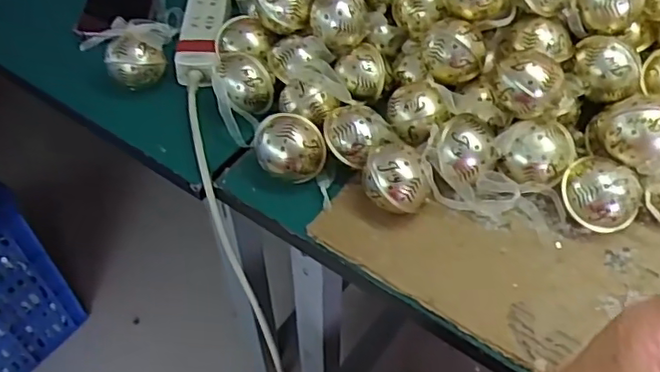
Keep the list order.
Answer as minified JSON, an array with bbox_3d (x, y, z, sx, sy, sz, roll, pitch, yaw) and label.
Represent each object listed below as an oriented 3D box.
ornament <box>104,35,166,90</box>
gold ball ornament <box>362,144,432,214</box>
[{"bbox_3d":[-0.191,-0.119,0.626,0.054,0.041,0.051,0,52,0],"label":"ornament"},{"bbox_3d":[0.054,-0.005,0.516,0.055,0.053,0.061,6,52,5],"label":"gold ball ornament"}]

